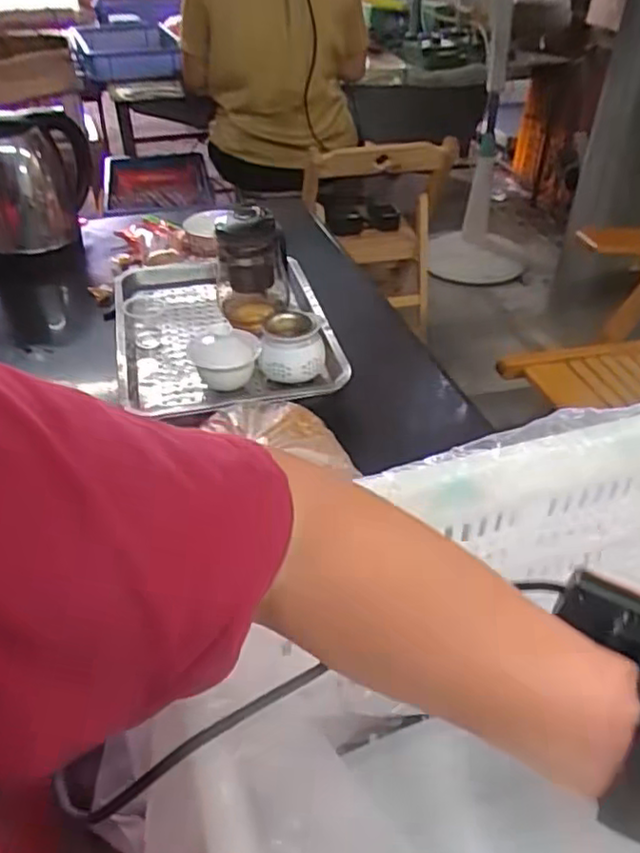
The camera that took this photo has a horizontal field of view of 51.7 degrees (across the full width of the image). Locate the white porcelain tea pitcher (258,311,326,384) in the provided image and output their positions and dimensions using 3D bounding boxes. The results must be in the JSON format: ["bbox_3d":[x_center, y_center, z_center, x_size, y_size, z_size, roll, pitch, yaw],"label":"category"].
[{"bbox_3d":[-0.031,-0.093,0.769,0.074,0.054,0.073,4,40,4],"label":"white porcelain tea pitcher"}]

